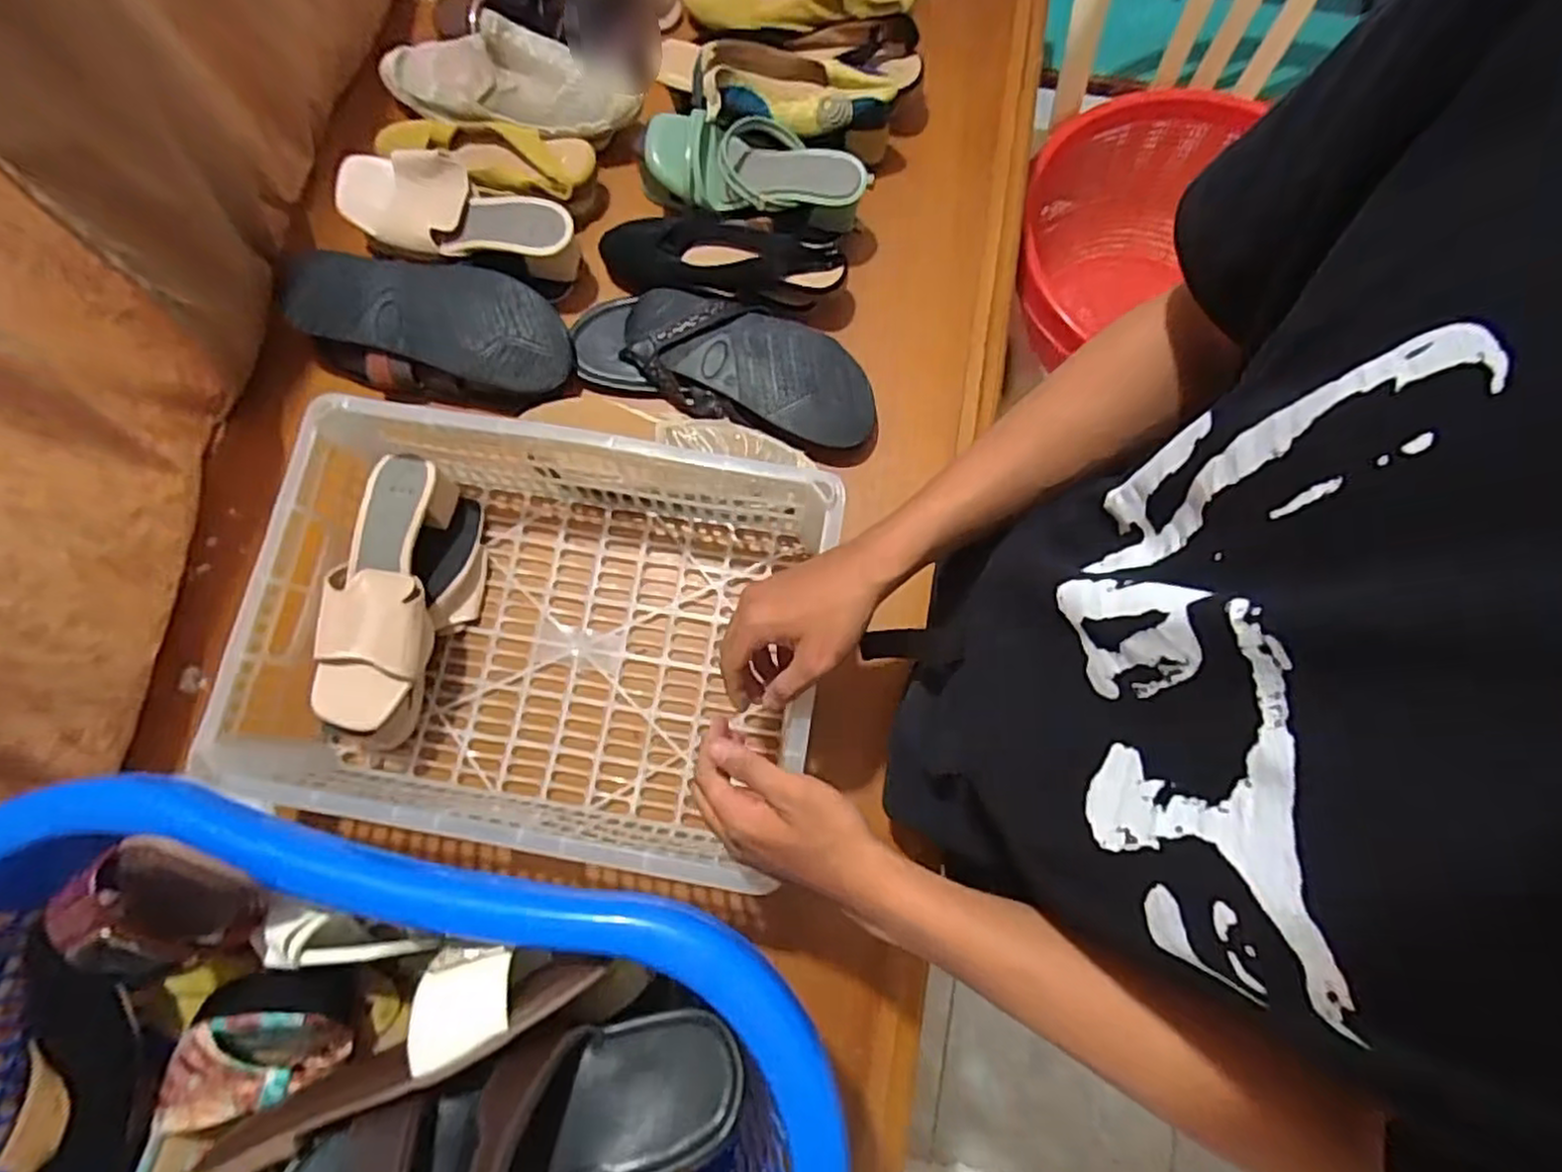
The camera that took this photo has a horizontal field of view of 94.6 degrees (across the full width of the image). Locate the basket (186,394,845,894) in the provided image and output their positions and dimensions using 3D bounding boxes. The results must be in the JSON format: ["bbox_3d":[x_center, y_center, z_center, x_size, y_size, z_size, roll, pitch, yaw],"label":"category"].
[{"bbox_3d":[-0.190,0.045,0.608,0.424,0.145,0.315,7,77,3],"label":"basket"}]

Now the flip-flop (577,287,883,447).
[{"bbox_3d":[-0.057,-0.227,0.721,0.304,0.045,0.123,14,77,4],"label":"flip-flop"}]

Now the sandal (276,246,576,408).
[{"bbox_3d":[-0.341,-0.254,0.724,0.262,0.075,0.130,11,94,-8],"label":"sandal"}]

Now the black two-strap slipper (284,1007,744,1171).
[{"bbox_3d":[-0.154,0.315,0.395,0.272,0.073,0.117,-16,43,-9],"label":"black two-strap slipper"}]

